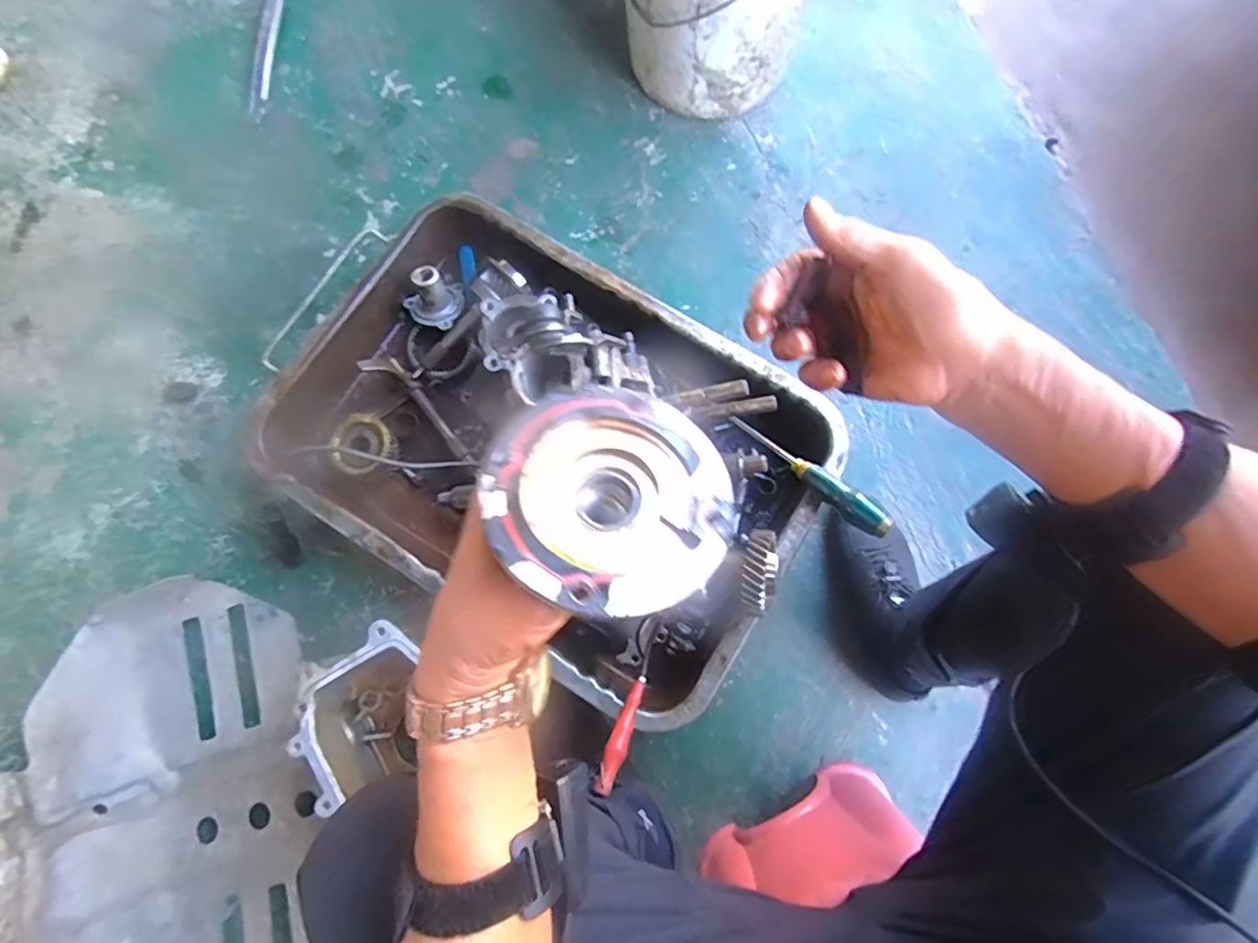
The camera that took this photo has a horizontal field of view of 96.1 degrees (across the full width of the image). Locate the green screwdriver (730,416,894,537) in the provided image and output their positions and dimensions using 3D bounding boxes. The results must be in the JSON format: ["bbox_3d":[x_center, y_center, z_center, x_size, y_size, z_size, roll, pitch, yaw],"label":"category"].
[{"bbox_3d":[0.207,0.002,0.660,0.029,0.028,0.215,-43,58,-7],"label":"green screwdriver"}]

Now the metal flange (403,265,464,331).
[{"bbox_3d":[-0.264,-0.237,0.768,0.075,0.056,0.069,0,79,0],"label":"metal flange"}]

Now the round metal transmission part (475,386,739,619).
[{"bbox_3d":[-0.010,0.017,0.273,0.109,0.035,0.109,5,61,-8],"label":"round metal transmission part"}]

